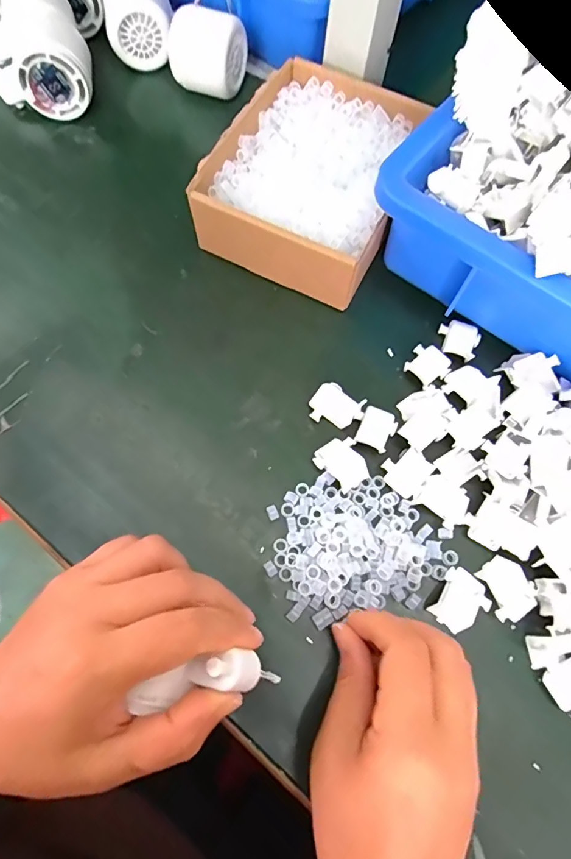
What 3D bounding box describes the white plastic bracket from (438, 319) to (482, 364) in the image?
[{"bbox_3d":[0.127,-0.066,0.336,0.030,0.007,0.027,22,71,5],"label":"white plastic bracket"}]

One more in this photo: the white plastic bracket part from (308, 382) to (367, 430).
[{"bbox_3d":[0.034,-0.015,0.311,0.035,0.011,0.029,39,73,11],"label":"white plastic bracket part"}]

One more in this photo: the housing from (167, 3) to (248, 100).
[{"bbox_3d":[-0.070,-0.334,0.403,0.063,0.050,0.055,21,71,5],"label":"housing"}]

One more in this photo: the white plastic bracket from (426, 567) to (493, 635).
[{"bbox_3d":[0.104,0.102,0.272,0.029,0.004,0.033,38,73,11],"label":"white plastic bracket"}]

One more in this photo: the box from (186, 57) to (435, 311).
[{"bbox_3d":[0.024,-0.195,0.355,0.133,0.050,0.181,28,71,7],"label":"box"}]

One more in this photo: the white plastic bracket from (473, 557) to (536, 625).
[{"bbox_3d":[0.134,0.096,0.277,0.031,0.008,0.033,-27,73,-12],"label":"white plastic bracket"}]

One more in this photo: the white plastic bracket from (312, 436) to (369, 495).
[{"bbox_3d":[0.038,0.022,0.299,0.029,0.004,0.034,-41,77,-15],"label":"white plastic bracket"}]

